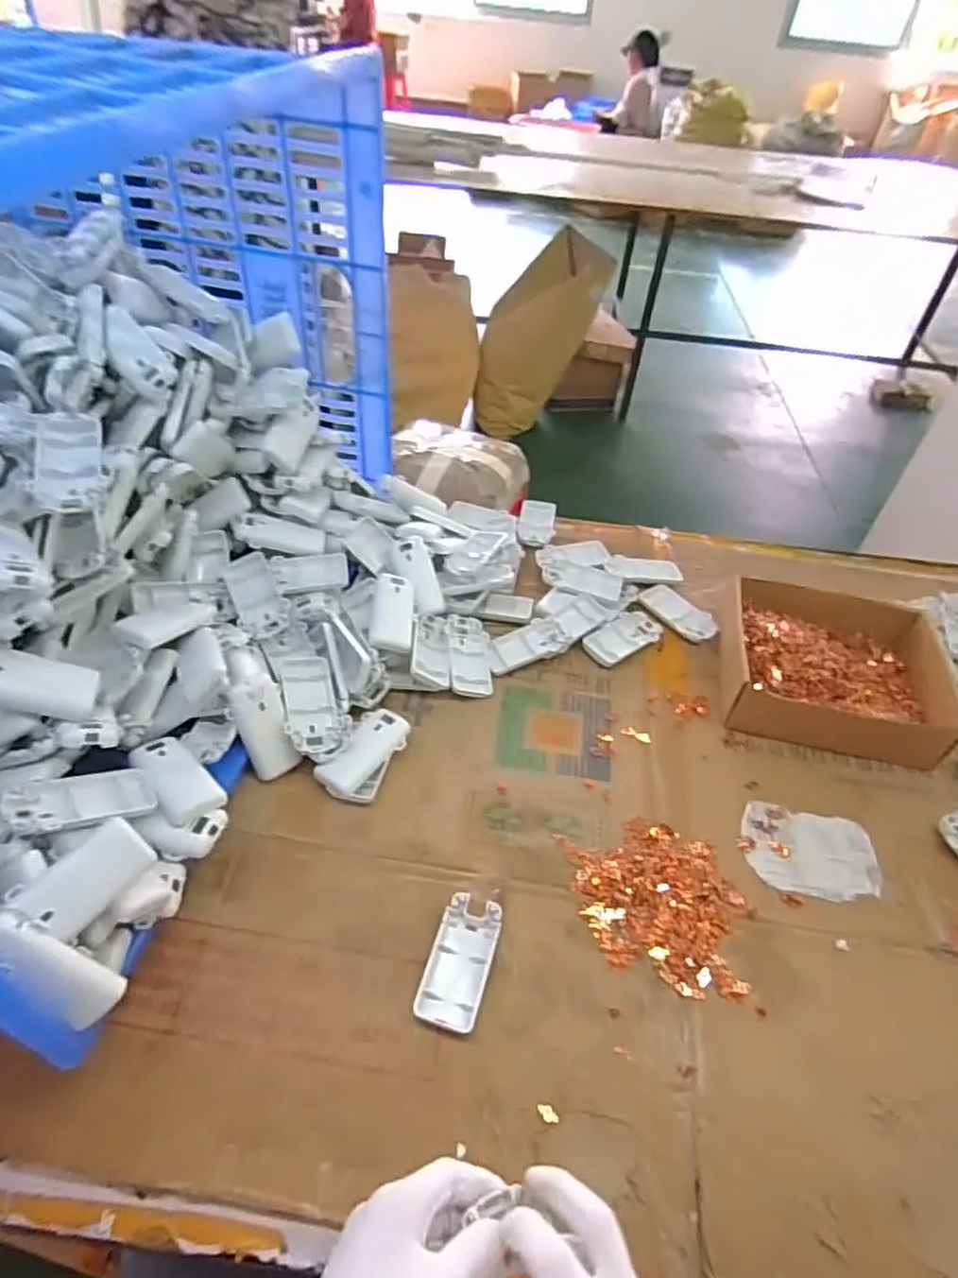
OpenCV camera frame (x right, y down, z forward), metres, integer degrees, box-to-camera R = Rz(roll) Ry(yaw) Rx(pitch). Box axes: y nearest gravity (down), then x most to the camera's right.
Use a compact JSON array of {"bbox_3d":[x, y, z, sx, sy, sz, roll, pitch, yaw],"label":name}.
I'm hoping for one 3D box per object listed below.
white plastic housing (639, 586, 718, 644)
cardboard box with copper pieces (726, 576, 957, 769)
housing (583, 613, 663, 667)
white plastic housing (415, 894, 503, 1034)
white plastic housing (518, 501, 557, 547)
[{"bbox_3d":[0.241,-0.031,0.805,0.097,0.008,0.054,37,56,27],"label":"white plastic housing"},{"bbox_3d":[0.382,0.026,0.727,0.216,0.059,0.213,14,49,10],"label":"cardboard box with copper pieces"},{"bbox_3d":[0.165,-0.003,0.772,0.100,0.010,0.051,-26,54,-24],"label":"housing"},{"bbox_3d":[-0.014,0.252,0.523,0.047,0.013,0.095,13,49,10],"label":"white plastic housing"},{"bbox_3d":[0.079,-0.158,0.922,0.048,0.015,0.098,8,48,5],"label":"white plastic housing"}]

